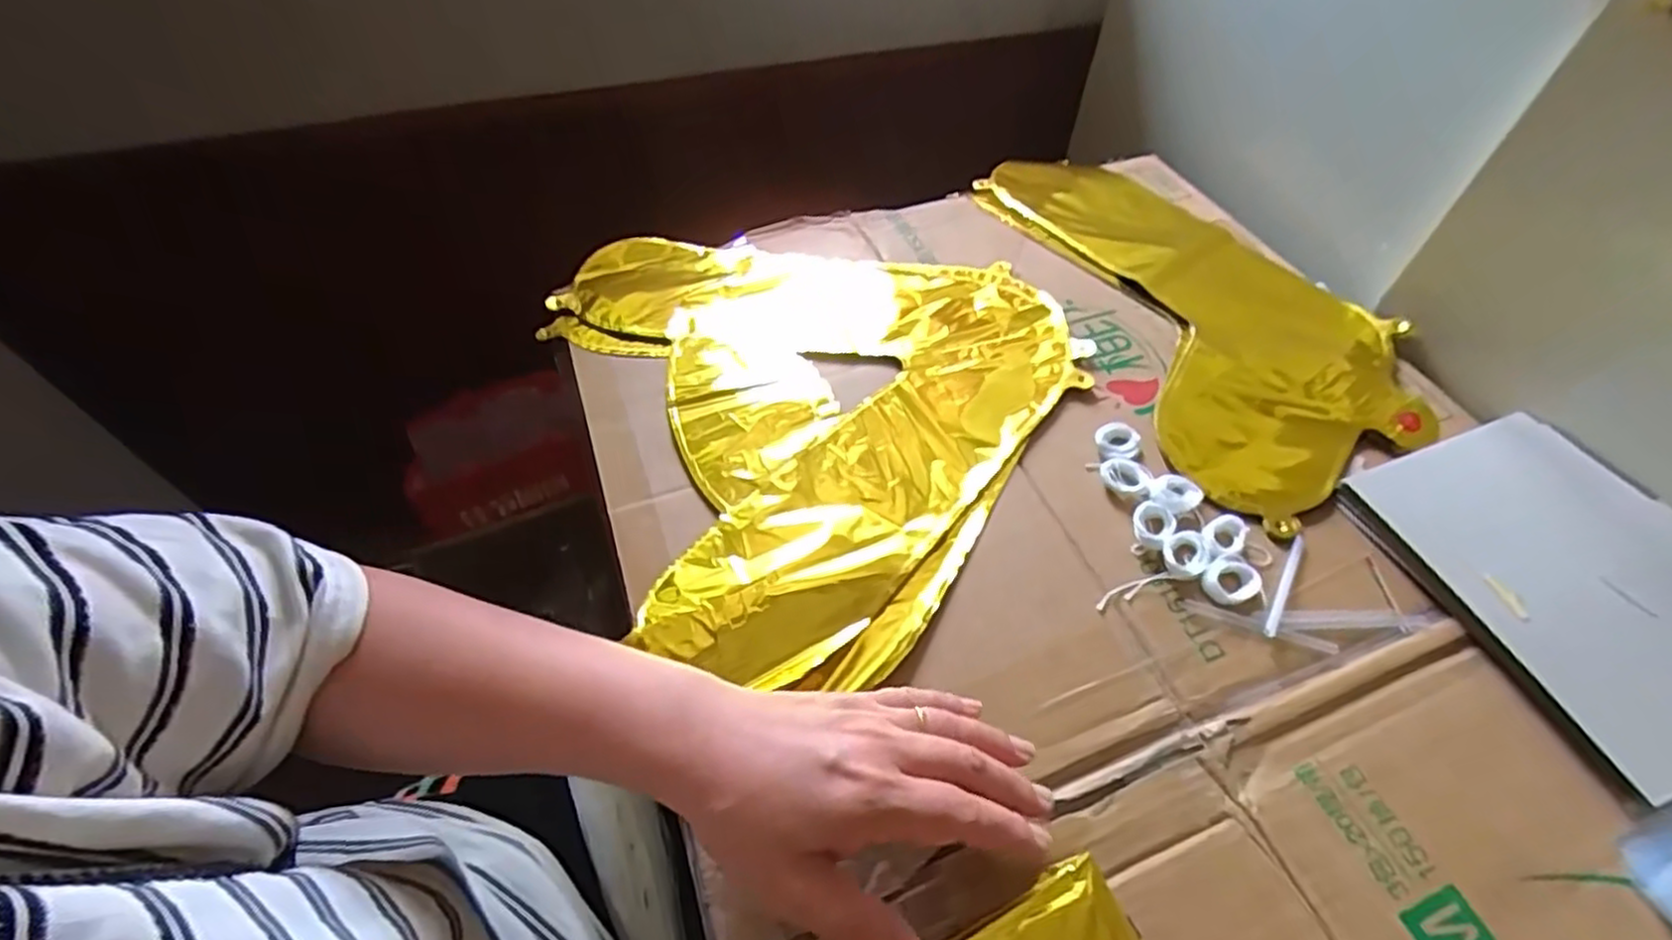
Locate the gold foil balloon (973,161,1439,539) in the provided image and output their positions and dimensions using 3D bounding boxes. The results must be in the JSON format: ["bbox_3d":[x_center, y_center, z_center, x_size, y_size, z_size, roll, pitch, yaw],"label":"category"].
[{"bbox_3d":[0.273,-0.146,0.566,0.212,0.008,0.414,-13,54,-12],"label":"gold foil balloon"}]

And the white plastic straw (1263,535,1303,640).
[{"bbox_3d":[0.253,0.064,0.405,0.008,0.005,0.075,30,57,19],"label":"white plastic straw"}]

